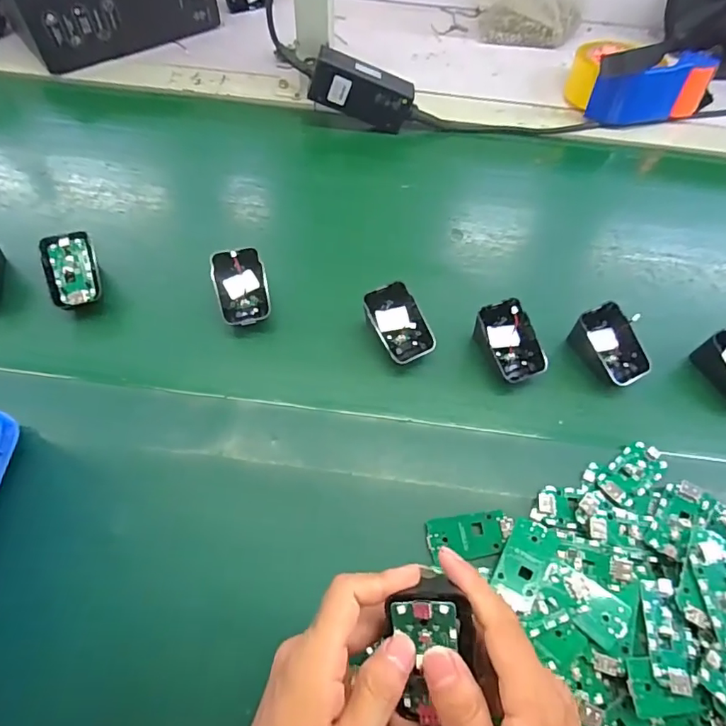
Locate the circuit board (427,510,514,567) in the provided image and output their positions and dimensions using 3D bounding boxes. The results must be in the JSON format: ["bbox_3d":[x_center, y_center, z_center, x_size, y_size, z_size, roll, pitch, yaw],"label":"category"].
[{"bbox_3d":[0.079,0.125,0.359,0.062,0.005,0.029,-7,61,-3],"label":"circuit board"}]

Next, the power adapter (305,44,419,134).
[{"bbox_3d":[0.001,-0.308,0.564,0.119,0.050,0.028,14,58,-17],"label":"power adapter"}]

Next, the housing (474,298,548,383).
[{"bbox_3d":[0.127,-0.015,0.431,0.043,0.038,0.067,-20,62,-10],"label":"housing"}]

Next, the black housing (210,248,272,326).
[{"bbox_3d":[-0.110,-0.068,0.445,0.044,0.017,0.067,-12,88,-13],"label":"black housing"}]

